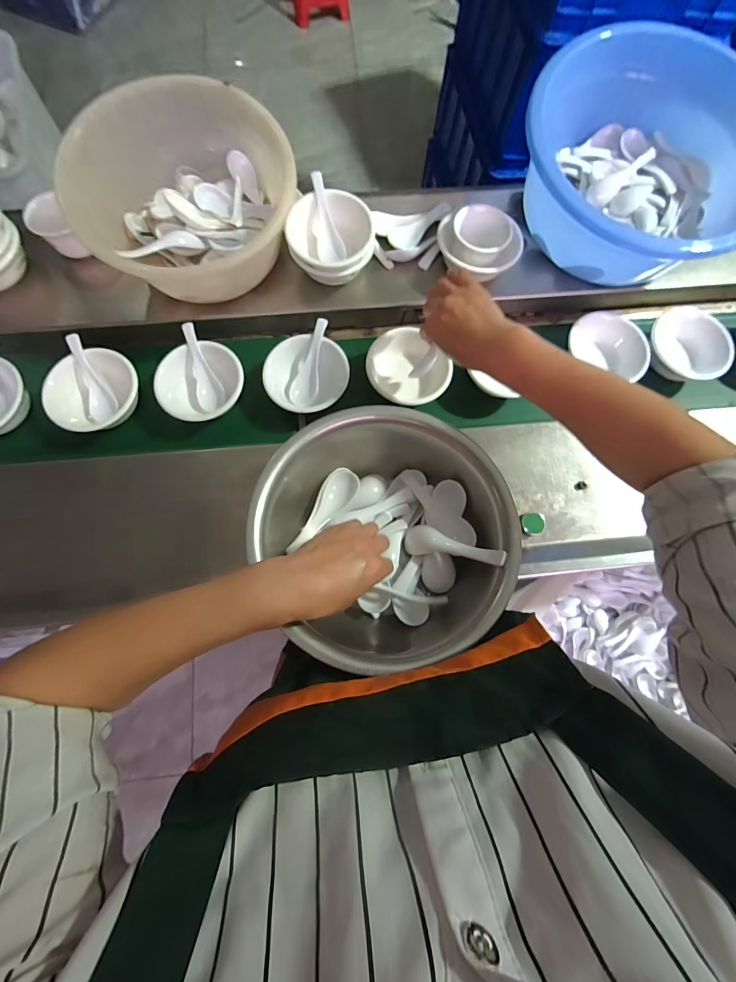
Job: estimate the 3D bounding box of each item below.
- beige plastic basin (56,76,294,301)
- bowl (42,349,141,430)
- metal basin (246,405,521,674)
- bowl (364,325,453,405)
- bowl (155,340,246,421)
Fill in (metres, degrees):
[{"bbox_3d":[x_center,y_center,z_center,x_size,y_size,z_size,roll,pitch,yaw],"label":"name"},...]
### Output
[{"bbox_3d":[-0.225,-0.374,0.470,0.226,0.119,0.228,0,75,-1],"label":"beige plastic basin"},{"bbox_3d":[-0.362,-0.129,0.499,0.117,0.048,0.106,-23,77,-7],"label":"bowl"},{"bbox_3d":[0.014,0.046,0.388,0.243,0.112,0.231,0,75,-1],"label":"metal basin"},{"bbox_3d":[0.056,-0.165,0.512,0.108,0.043,0.108,0,75,-1],"label":"bowl"},{"bbox_3d":[-0.223,-0.145,0.500,0.112,0.043,0.097,-17,76,-6],"label":"bowl"}]

